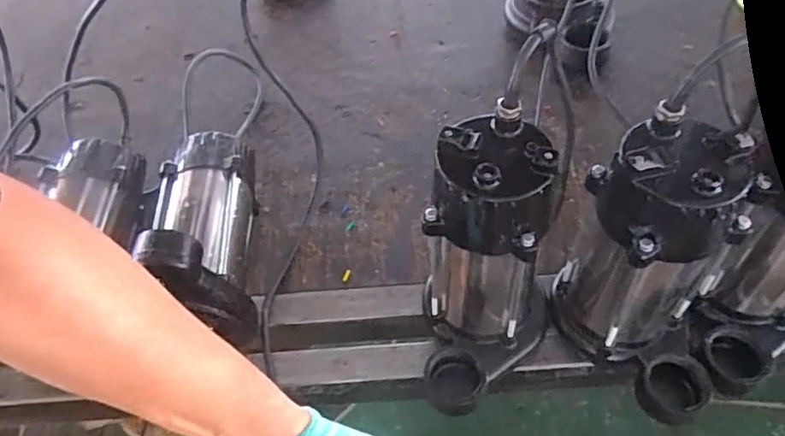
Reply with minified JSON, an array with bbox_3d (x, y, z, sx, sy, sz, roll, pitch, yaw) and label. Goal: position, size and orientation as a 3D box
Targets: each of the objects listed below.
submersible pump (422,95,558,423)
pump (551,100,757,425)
[{"bbox_3d":[0.082,0.049,0.485,0.109,0.240,0.140,-2,53,4],"label":"submersible pump"},{"bbox_3d":[0.225,0.046,0.473,0.103,0.243,0.156,-31,56,-17],"label":"pump"}]

